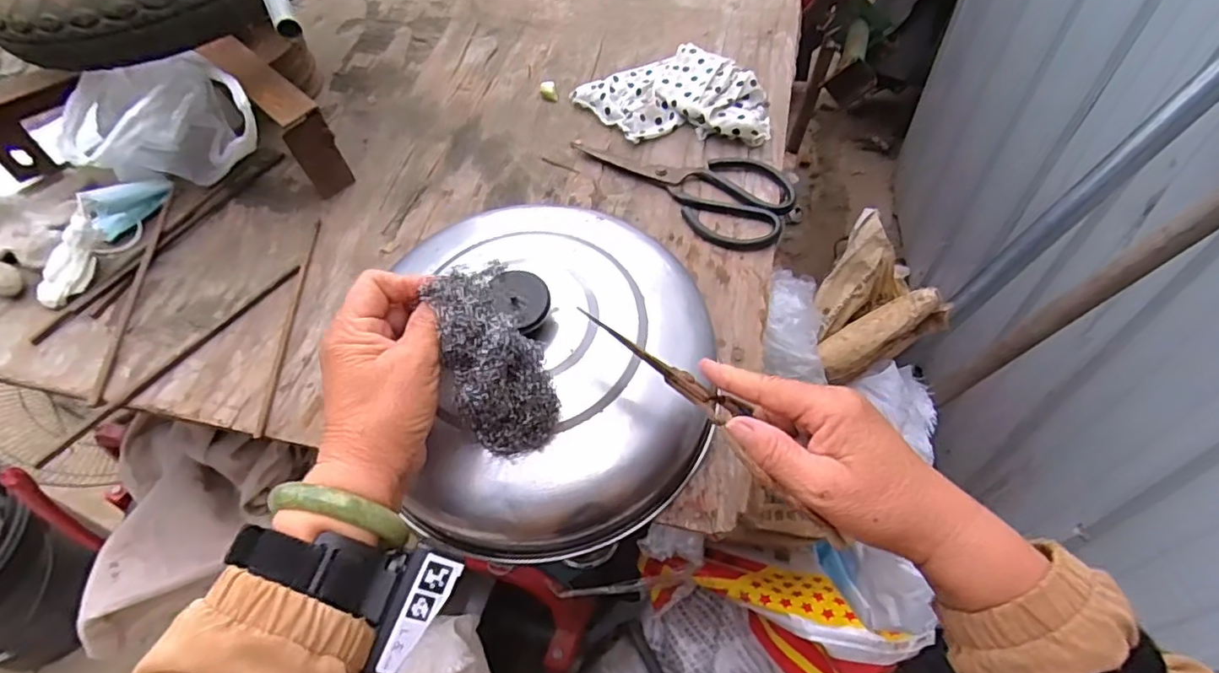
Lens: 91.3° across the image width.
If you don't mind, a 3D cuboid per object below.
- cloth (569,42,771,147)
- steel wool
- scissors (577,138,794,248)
[{"bbox_3d":[0.067,-0.267,0.653,0.205,0.038,0.128,5,53,6],"label":"cloth"},{"bbox_3d":[-0.067,0.017,0.353,0.054,0.041,0.118,-24,99,-15],"label":"steel wool"},{"bbox_3d":[0.082,-0.166,0.612,0.106,0.022,0.232,-39,61,-24],"label":"scissors"}]

